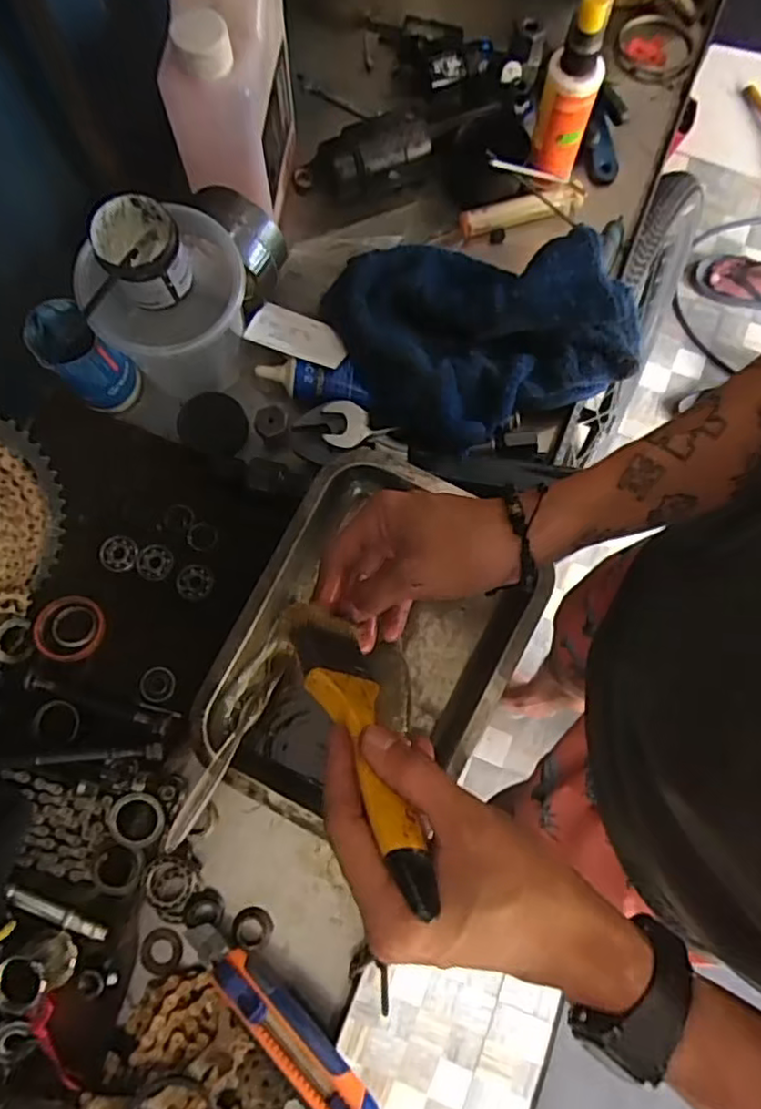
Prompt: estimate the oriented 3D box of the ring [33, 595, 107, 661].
[{"bbox_3d":[-0.234,0.055,0.476,0.049,0.004,0.049,5,70,-14],"label":"ring"}]

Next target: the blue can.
[{"bbox_3d":[-0.228,-0.150,0.485,0.056,0.079,0.046,41,80,8],"label":"blue can"}]

